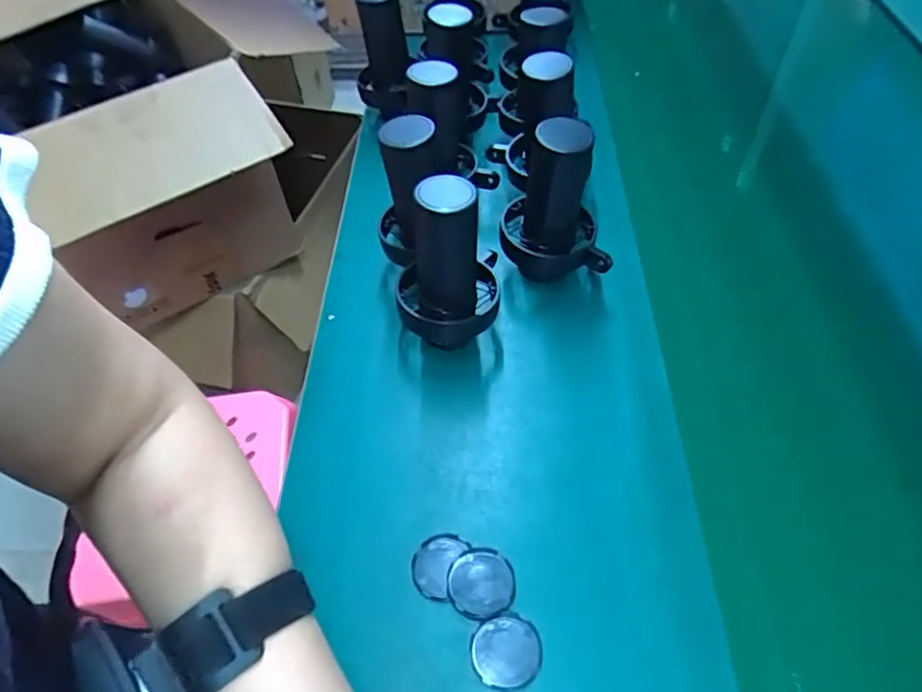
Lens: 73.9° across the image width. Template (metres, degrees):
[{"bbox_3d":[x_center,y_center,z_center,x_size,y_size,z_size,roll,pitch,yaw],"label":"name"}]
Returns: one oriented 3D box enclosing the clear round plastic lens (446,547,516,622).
[{"bbox_3d":[0.015,0.180,0.466,0.050,0.004,0.051,-1,52,1],"label":"clear round plastic lens"}]

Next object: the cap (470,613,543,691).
[{"bbox_3d":[0.033,0.219,0.440,0.050,0.006,0.047,-1,52,1],"label":"cap"}]

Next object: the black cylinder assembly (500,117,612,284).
[{"bbox_3d":[0.094,-0.135,0.613,0.104,0.165,0.080,-2,52,0],"label":"black cylinder assembly"}]

